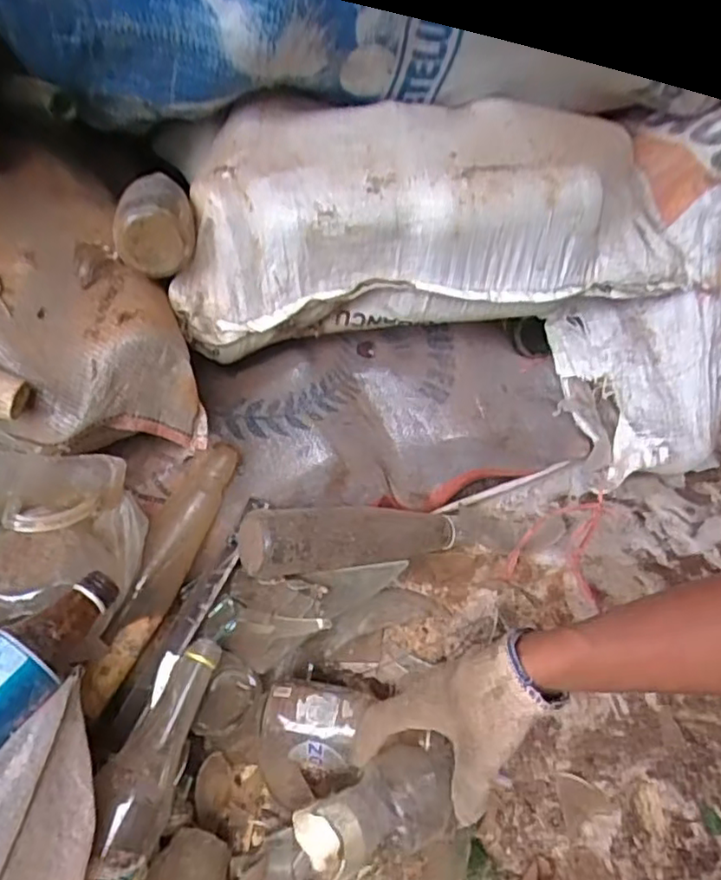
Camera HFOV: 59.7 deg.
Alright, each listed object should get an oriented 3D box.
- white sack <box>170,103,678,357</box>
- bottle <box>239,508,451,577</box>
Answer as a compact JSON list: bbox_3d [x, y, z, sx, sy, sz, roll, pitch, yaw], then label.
[{"bbox_3d":[0.069,-0.219,0.609,0.495,0.187,0.141,-12,40,-6],"label":"white sack"},{"bbox_3d":[0.001,0.097,0.624,0.235,0.051,0.057,1,32,-35],"label":"bottle"}]

